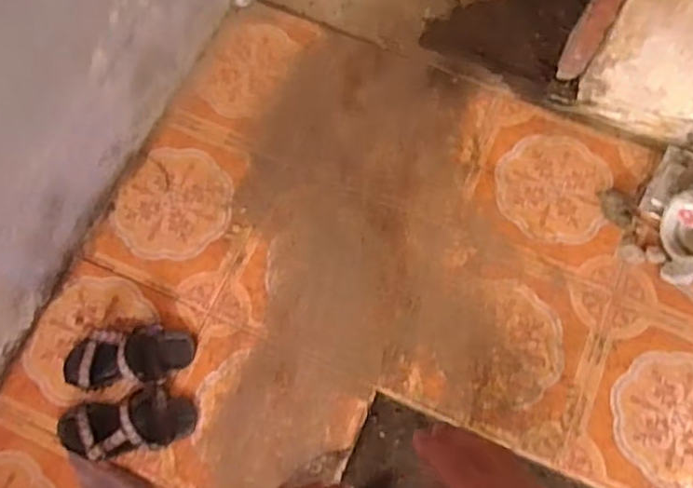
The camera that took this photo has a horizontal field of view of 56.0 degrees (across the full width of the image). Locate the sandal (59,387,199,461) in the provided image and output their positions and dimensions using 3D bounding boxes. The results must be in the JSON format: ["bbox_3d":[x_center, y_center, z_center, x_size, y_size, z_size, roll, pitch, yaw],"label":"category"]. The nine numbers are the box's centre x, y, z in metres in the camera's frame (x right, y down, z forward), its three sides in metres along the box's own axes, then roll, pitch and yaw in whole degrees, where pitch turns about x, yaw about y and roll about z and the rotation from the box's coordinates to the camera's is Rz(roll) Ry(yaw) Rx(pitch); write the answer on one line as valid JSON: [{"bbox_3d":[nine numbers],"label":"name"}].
[{"bbox_3d":[-0.444,0.358,1.306,0.254,0.092,0.118,-14,70,-7],"label":"sandal"}]

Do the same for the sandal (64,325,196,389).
[{"bbox_3d":[-0.459,0.238,1.368,0.262,0.062,0.130,-2,69,-2],"label":"sandal"}]

